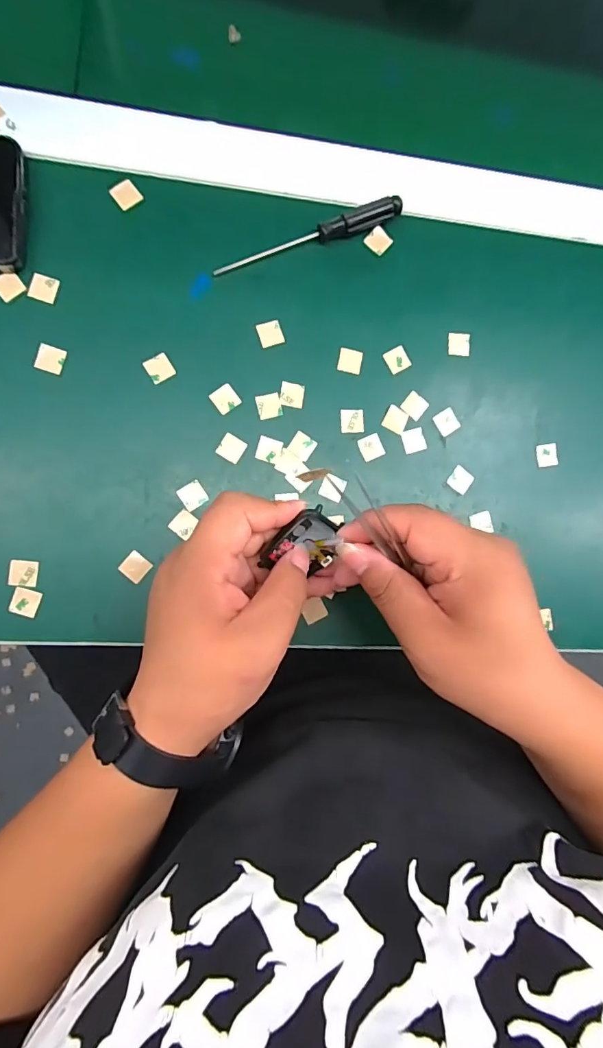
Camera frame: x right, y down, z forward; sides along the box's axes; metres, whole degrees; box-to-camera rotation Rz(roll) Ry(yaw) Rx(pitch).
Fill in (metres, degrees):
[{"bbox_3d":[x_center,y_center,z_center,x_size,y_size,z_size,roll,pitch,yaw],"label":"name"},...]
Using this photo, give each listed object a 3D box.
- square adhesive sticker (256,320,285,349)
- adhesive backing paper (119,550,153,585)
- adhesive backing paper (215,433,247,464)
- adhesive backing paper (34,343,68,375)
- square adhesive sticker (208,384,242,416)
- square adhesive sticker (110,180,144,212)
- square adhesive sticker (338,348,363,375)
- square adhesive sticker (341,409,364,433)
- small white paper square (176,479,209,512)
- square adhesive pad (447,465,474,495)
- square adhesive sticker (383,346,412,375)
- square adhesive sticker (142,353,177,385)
[{"bbox_3d":[-0.020,-0.125,0.302,0.016,0.004,0.016,-19,91,-9],"label":"square adhesive sticker"},{"bbox_3d":[-0.103,0.027,0.287,0.016,0.004,0.015,40,83,-5],"label":"adhesive backing paper"},{"bbox_3d":[-0.045,-0.049,0.296,0.015,0.004,0.016,31,84,-6],"label":"adhesive backing paper"},{"bbox_3d":[-0.154,-0.101,0.283,0.016,0.004,0.016,16,79,-17],"label":"adhesive backing paper"},{"bbox_3d":[-0.049,-0.081,0.298,0.016,0.004,0.016,-39,93,-9],"label":"square adhesive sticker"},{"bbox_3d":[-0.111,-0.209,0.293,0.016,0.004,0.014,-42,100,-11],"label":"square adhesive sticker"},{"bbox_3d":[0.033,-0.110,0.311,0.016,0.004,0.016,11,88,-8],"label":"square adhesive sticker"},{"bbox_3d":[0.034,-0.069,0.310,0.016,0.004,0.016,-2,88,-6],"label":"square adhesive sticker"},{"bbox_3d":[-0.069,-0.018,0.291,0.016,0.004,0.016,-35,93,-8],"label":"small white paper square"},{"bbox_3d":[0.111,-0.030,0.318,0.015,0.004,0.016,36,84,-6],"label":"square adhesive pad"},{"bbox_3d":[0.066,-0.112,0.316,0.016,0.004,0.016,-29,92,-9],"label":"square adhesive sticker"},{"bbox_3d":[-0.090,-0.099,0.293,0.016,0.004,0.016,-33,93,-12],"label":"square adhesive sticker"}]

